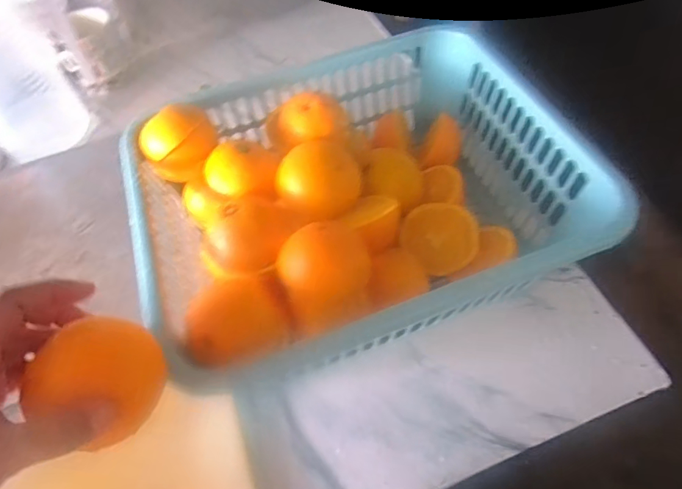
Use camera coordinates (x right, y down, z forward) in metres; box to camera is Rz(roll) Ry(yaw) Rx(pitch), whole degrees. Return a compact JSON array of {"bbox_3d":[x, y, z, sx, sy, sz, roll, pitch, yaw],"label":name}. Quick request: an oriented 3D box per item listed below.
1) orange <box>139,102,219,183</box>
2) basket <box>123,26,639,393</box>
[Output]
[{"bbox_3d":[-0.156,-0.094,0.445,0.065,0.068,0.066,5,56,8],"label":"orange"},{"bbox_3d":[0.011,-0.044,0.449,0.374,0.138,0.290,-18,56,-8],"label":"basket"}]

